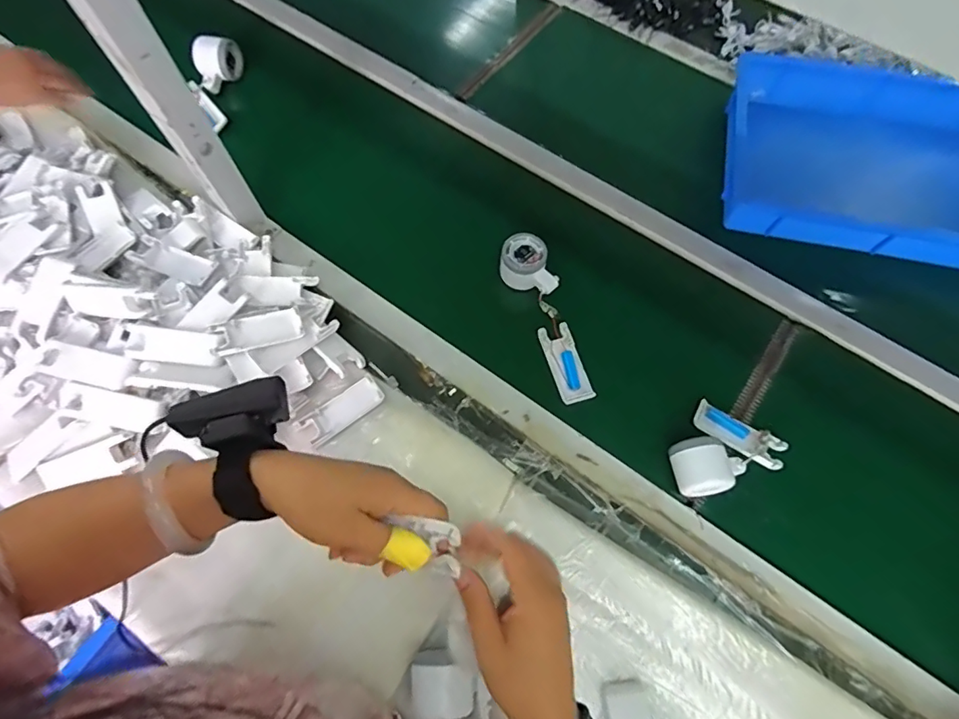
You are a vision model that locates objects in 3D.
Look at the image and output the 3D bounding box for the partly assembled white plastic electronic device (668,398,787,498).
[{"bbox_3d":[0.279,0.110,0.578,0.101,0.049,0.129,39,72,15],"label":"partly assembled white plastic electronic device"}]

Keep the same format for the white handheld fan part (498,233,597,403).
[{"bbox_3d":[0.088,-0.056,0.646,0.055,0.050,0.222,-18,68,-8],"label":"white handheld fan part"}]

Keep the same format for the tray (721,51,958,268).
[{"bbox_3d":[0.587,-0.295,0.737,0.440,0.065,0.317,11,68,5],"label":"tray"}]

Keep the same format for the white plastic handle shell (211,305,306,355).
[{"bbox_3d":[-0.260,-0.034,0.600,0.099,0.011,0.042,-19,67,-24],"label":"white plastic handle shell"}]

